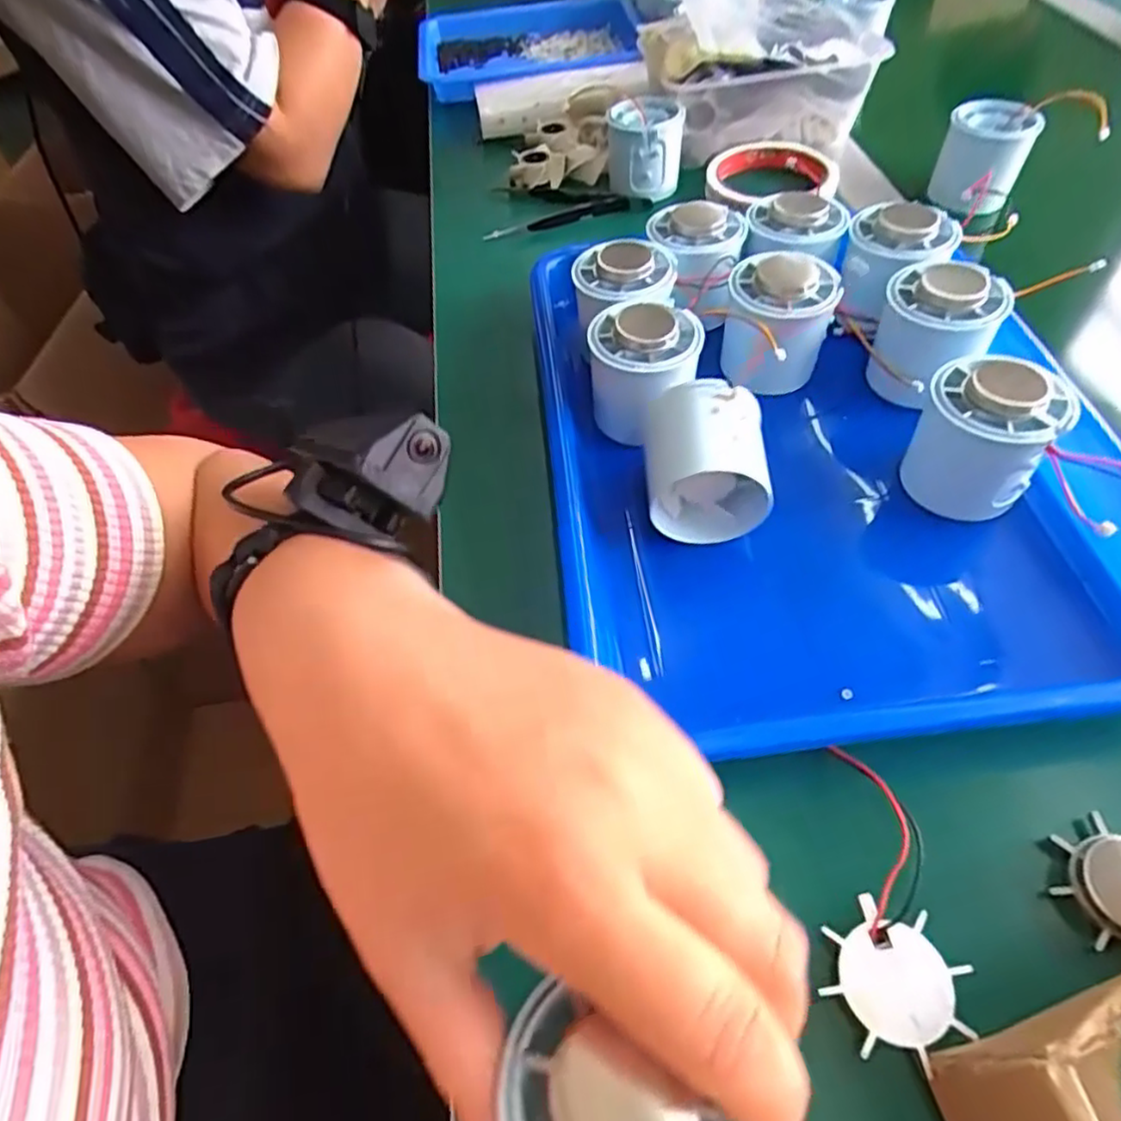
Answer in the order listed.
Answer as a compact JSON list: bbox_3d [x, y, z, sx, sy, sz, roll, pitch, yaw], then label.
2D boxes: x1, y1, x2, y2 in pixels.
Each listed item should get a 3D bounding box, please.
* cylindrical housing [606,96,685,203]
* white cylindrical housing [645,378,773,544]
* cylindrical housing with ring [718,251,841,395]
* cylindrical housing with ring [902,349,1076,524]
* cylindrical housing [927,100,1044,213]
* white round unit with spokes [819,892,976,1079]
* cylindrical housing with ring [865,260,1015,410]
[{"bbox_3d":[0.061,-0.302,0.498,0.052,0.048,0.059,-1,52,4],"label":"cylindrical housing"},{"bbox_3d":[0.064,-0.045,0.305,0.051,0.053,0.049,-2,52,3],"label":"white cylindrical housing"},{"bbox_3d":[0.110,-0.119,0.351,0.056,0.052,0.064,12,54,13],"label":"cylindrical housing with ring"},{"bbox_3d":[0.186,-0.054,0.301,0.053,0.061,0.047,28,59,23],"label":"cylindrical housing with ring"},{"bbox_3d":[0.285,-0.270,0.462,0.053,0.056,0.054,20,56,19],"label":"cylindrical housing"},{"bbox_3d":[0.101,0.127,0.206,0.039,0.004,0.040,-2,52,3],"label":"white round unit with spokes"},{"bbox_3d":[0.189,-0.117,0.344,0.055,0.052,0.057,27,59,22],"label":"cylindrical housing with ring"}]

